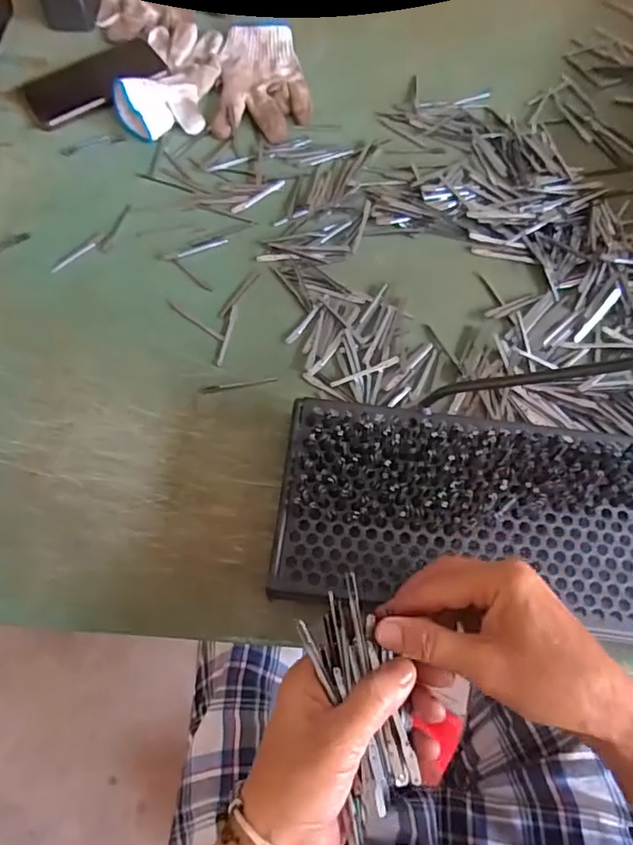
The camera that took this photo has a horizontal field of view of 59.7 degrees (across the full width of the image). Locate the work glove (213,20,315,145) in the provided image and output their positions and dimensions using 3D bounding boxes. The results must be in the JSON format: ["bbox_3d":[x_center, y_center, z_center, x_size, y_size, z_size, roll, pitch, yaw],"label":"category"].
[{"bbox_3d":[-0.061,-0.406,0.648,0.106,0.017,0.184,1,66,-1],"label":"work glove"}]

